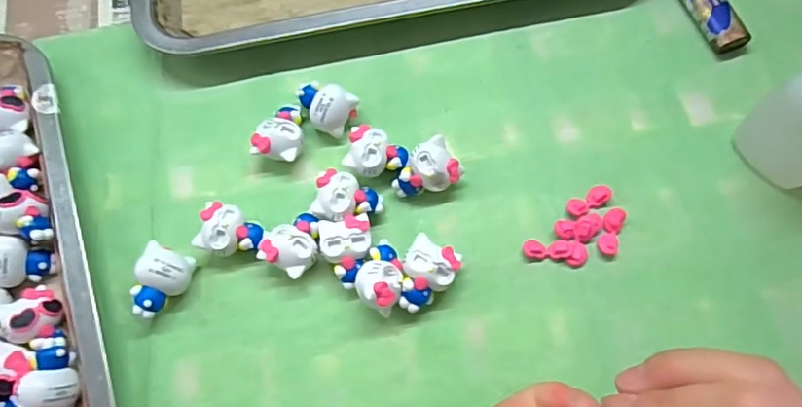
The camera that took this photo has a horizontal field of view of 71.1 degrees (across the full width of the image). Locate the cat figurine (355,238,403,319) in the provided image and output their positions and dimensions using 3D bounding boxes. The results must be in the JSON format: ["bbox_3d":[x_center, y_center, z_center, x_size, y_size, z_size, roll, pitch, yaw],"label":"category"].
[{"bbox_3d":[-0.007,0.033,0.267,0.020,0.026,0.035,24,73,11],"label":"cat figurine"}]

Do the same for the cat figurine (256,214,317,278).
[{"bbox_3d":[-0.052,0.020,0.279,0.028,0.019,0.031,29,74,13],"label":"cat figurine"}]

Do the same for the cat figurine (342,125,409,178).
[{"bbox_3d":[-0.014,-0.024,0.291,0.032,0.018,0.026,28,74,12],"label":"cat figurine"}]

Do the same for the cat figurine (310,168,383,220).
[{"bbox_3d":[-0.026,-0.002,0.284,0.032,0.019,0.024,9,71,6],"label":"cat figurine"}]

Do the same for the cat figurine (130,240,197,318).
[{"bbox_3d":[-0.117,0.039,0.275,0.023,0.021,0.034,14,71,8],"label":"cat figurine"}]

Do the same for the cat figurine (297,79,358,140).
[{"bbox_3d":[-0.042,-0.052,0.302,0.033,0.019,0.023,29,74,12],"label":"cat figurine"}]

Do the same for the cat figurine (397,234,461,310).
[{"bbox_3d":[0.012,0.035,0.269,0.024,0.020,0.034,27,73,12],"label":"cat figurine"}]

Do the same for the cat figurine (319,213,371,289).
[{"bbox_3d":[-0.026,0.024,0.275,0.025,0.019,0.034,-10,70,-1],"label":"cat figurine"}]

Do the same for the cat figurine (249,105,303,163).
[{"bbox_3d":[-0.062,-0.037,0.301,0.024,0.019,0.032,13,71,8],"label":"cat figurine"}]

